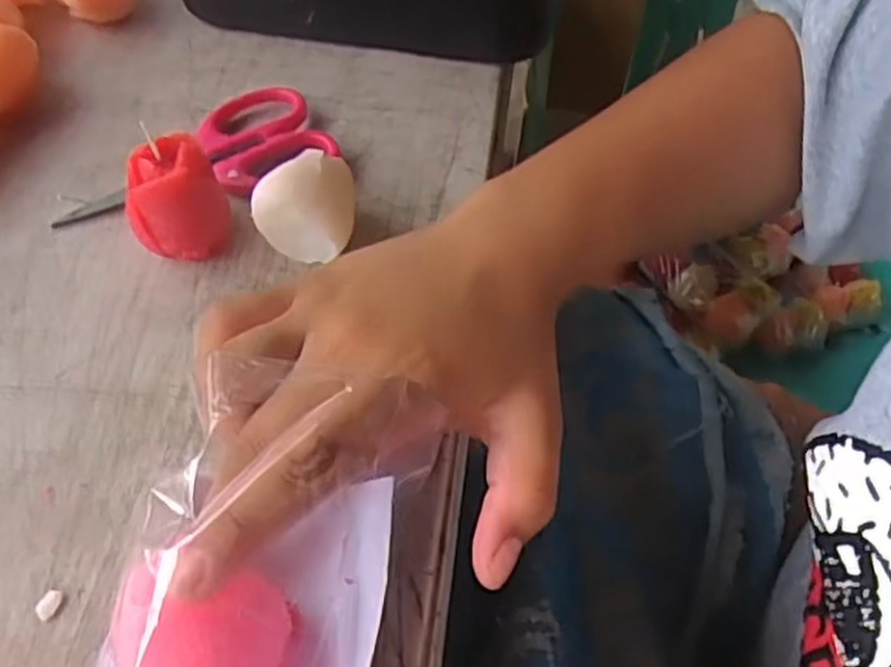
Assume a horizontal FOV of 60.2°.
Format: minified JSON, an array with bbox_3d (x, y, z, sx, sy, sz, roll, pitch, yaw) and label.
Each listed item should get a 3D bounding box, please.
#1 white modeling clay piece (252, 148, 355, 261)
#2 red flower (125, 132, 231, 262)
[{"bbox_3d":[-0.053,-0.048,0.291,0.036,0.037,0.031,-3,56,-6],"label":"white modeling clay piece"},{"bbox_3d":[-0.100,-0.048,0.284,0.033,0.038,0.025,-27,61,-21],"label":"red flower"}]

